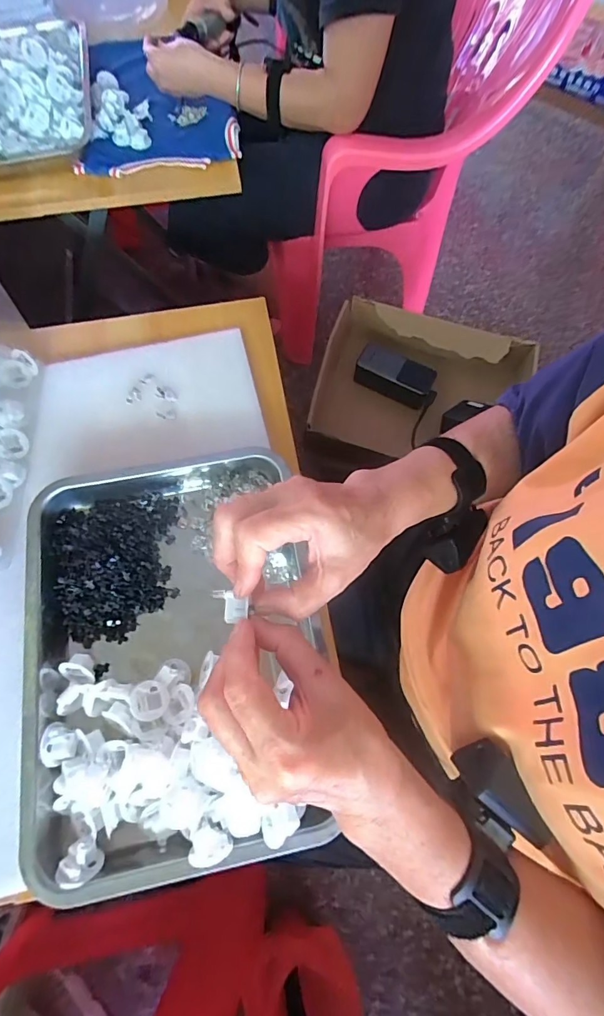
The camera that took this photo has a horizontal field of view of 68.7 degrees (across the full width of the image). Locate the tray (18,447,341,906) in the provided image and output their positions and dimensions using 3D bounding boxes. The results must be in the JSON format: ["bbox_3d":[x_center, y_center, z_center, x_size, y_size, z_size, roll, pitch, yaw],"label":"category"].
[{"bbox_3d":[-0.126,0.130,0.433,0.278,0.043,0.369,-10,68,-5],"label":"tray"}]

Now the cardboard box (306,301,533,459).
[{"bbox_3d":[0.210,-0.220,0.797,0.362,0.102,0.238,16,68,6],"label":"cardboard box"}]

